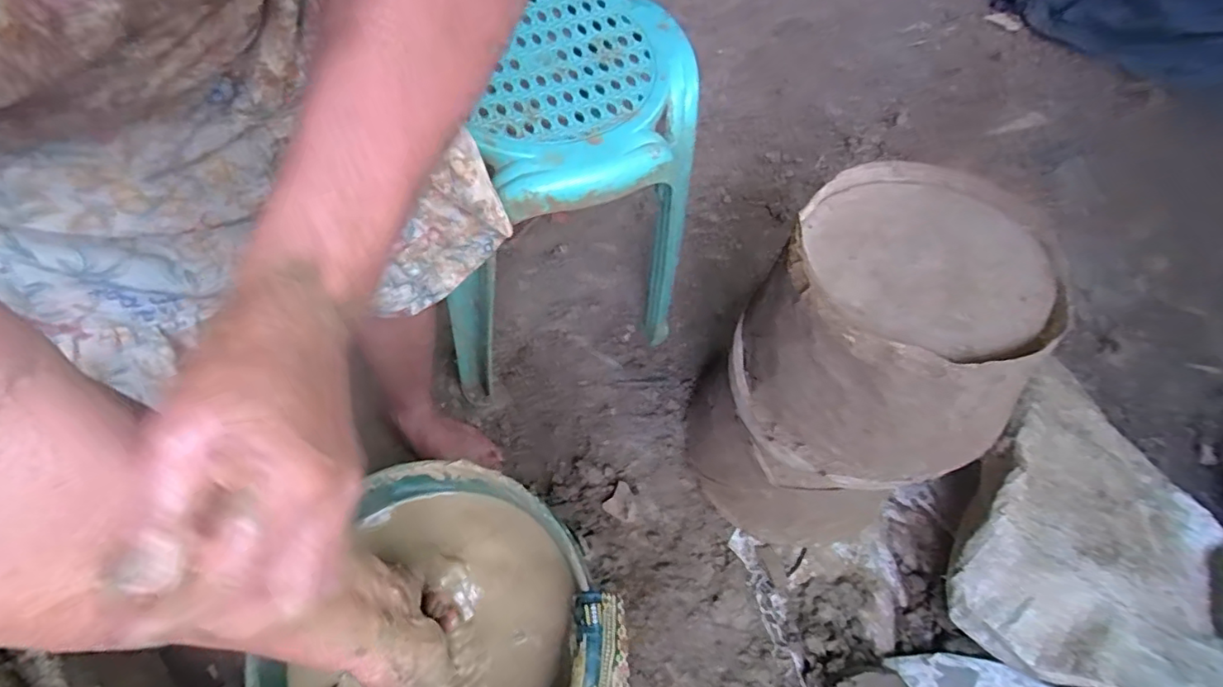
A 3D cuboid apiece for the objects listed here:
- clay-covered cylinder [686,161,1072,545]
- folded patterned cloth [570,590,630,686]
[{"bbox_3d":[0.227,0.060,0.647,0.208,0.475,0.232,13,59,3],"label":"clay-covered cylinder"},{"bbox_3d":[-0.010,0.185,0.342,0.040,0.019,0.071,1,59,-4],"label":"folded patterned cloth"}]

